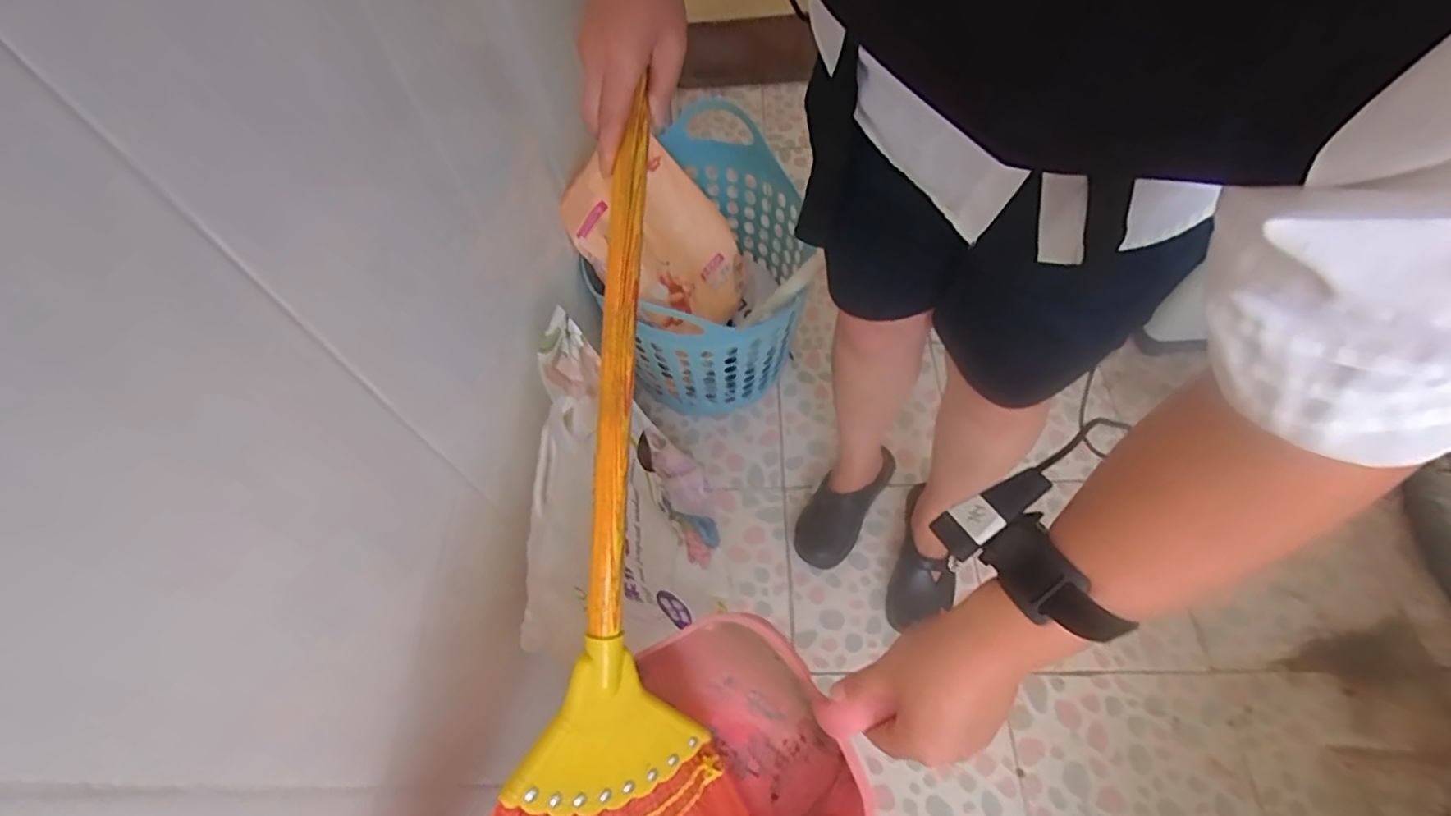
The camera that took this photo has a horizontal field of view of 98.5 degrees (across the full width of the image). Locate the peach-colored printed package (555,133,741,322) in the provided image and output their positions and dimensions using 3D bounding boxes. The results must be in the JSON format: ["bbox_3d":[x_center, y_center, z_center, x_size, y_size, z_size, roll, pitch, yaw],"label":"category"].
[{"bbox_3d":[-0.093,-0.270,1.021,0.029,0.343,0.208,12,69,55],"label":"peach-colored printed package"}]

